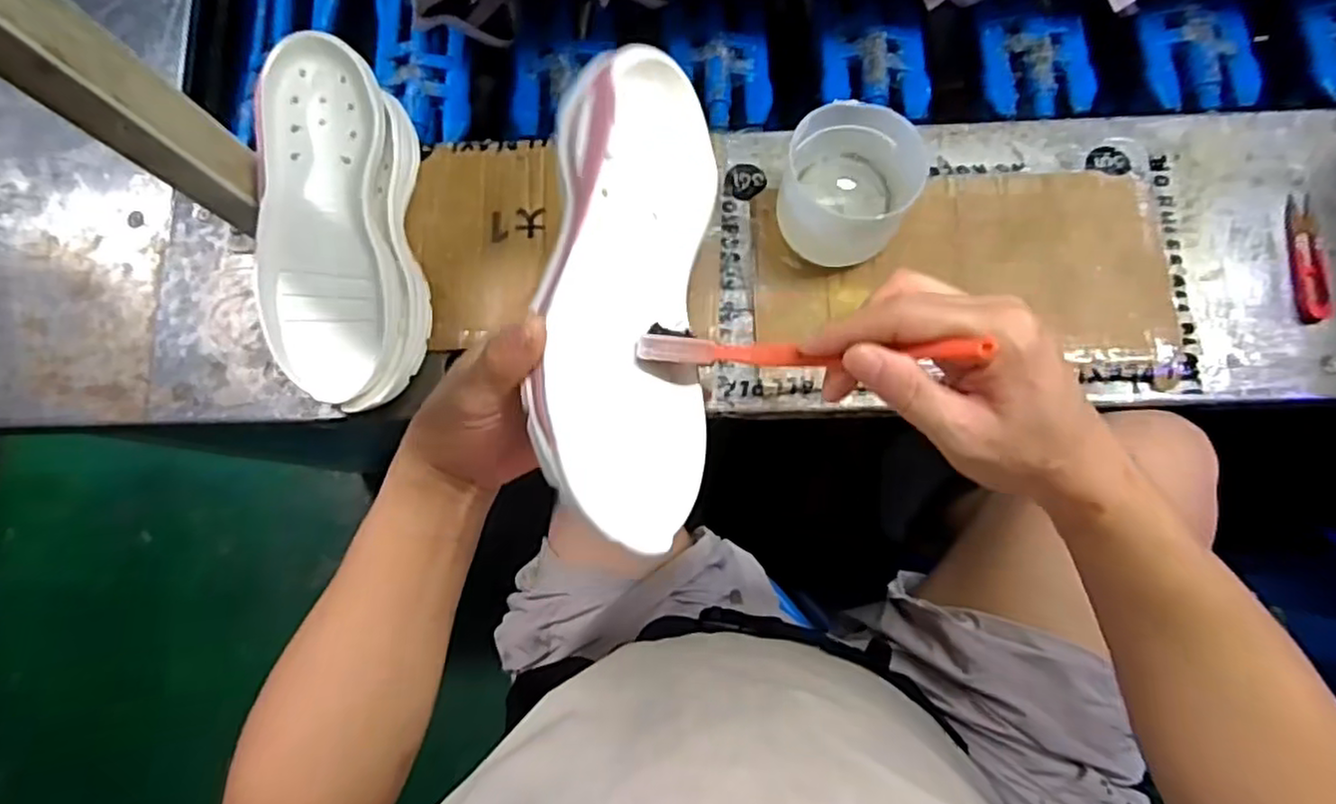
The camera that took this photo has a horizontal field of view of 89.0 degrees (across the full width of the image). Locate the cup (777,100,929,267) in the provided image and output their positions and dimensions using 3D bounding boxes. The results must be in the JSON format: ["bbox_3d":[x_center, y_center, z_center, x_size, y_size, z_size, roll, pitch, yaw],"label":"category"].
[{"bbox_3d":[0.129,-0.149,0.501,0.091,0.084,0.100,0,83,4],"label":"cup"}]

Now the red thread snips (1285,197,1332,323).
[{"bbox_3d":[0.492,-0.111,0.519,0.026,0.010,0.102,4,83,4],"label":"red thread snips"}]

